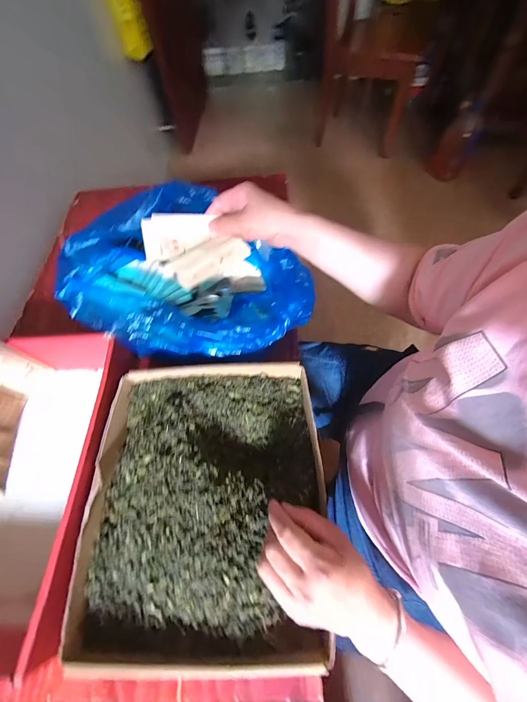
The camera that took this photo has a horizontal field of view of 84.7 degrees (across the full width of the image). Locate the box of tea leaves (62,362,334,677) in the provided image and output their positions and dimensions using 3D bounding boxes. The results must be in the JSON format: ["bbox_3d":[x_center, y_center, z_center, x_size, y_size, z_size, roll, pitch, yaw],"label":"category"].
[{"bbox_3d":[-0.073,0.175,0.379,0.291,0.067,0.333,-5,64,1],"label":"box of tea leaves"}]

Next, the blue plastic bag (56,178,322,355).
[{"bbox_3d":[-0.127,-0.112,0.461,0.406,0.166,0.230,2,64,4],"label":"blue plastic bag"}]

